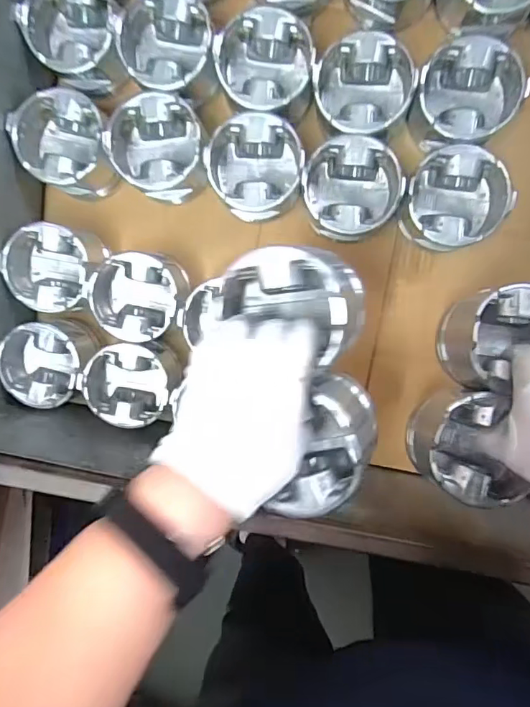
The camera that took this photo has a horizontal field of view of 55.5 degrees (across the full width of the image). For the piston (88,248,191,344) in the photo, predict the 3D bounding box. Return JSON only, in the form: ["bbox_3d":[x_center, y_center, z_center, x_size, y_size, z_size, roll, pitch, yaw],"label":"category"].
[{"bbox_3d":[-0.138,-0.067,0.596,0.109,0.082,0.100,6,98,4],"label":"piston"}]

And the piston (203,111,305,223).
[{"bbox_3d":[-0.009,-0.203,0.551,0.097,0.065,0.099,1,98,5],"label":"piston"}]

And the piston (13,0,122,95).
[{"bbox_3d":[-0.207,-0.356,0.559,0.098,0.076,0.104,1,98,5],"label":"piston"}]

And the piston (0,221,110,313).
[{"bbox_3d":[-0.240,-0.100,0.598,0.109,0.083,0.095,5,98,4],"label":"piston"}]

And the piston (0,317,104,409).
[{"bbox_3d":[-0.258,0.009,0.621,0.105,0.075,0.101,-15,96,7],"label":"piston"}]

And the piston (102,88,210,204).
[{"bbox_3d":[-0.113,-0.228,0.564,0.101,0.082,0.101,1,98,5],"label":"piston"}]

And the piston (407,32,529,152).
[{"bbox_3d":[0.209,-0.270,0.542,0.099,0.080,0.109,40,99,-1],"label":"piston"}]

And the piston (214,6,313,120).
[{"bbox_3d":[0.003,-0.307,0.543,0.103,0.064,0.105,-12,96,6],"label":"piston"}]

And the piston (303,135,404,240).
[{"bbox_3d":[0.093,-0.176,0.548,0.098,0.074,0.101,1,98,5],"label":"piston"}]

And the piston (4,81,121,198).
[{"bbox_3d":[-0.216,-0.237,0.578,0.121,0.084,0.099,40,99,-1],"label":"piston"}]

